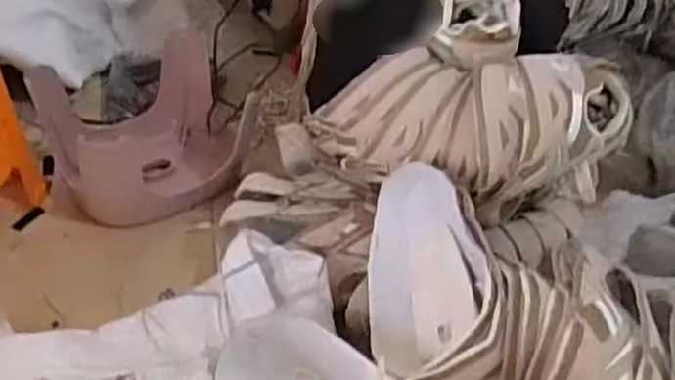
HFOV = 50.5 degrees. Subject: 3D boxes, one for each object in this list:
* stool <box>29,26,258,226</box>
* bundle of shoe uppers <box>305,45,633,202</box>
[{"bbox_3d":[-0.294,-0.089,1.145,0.296,0.170,0.244,-23,47,-32],"label":"stool"},{"bbox_3d":[0.151,-0.090,0.858,0.366,0.140,0.170,4,36,21],"label":"bundle of shoe uppers"}]

